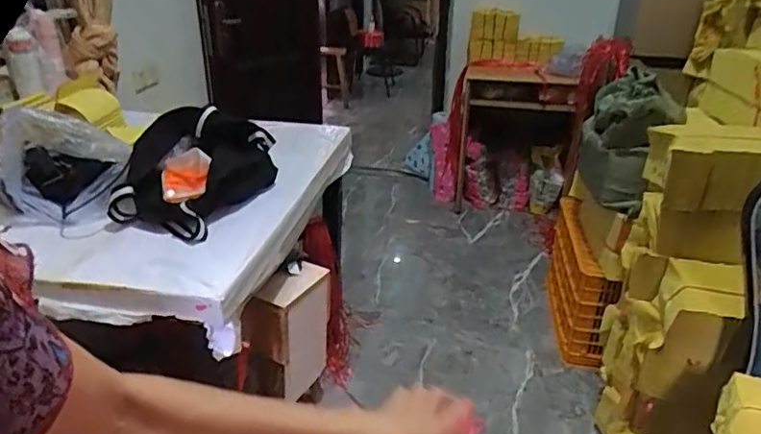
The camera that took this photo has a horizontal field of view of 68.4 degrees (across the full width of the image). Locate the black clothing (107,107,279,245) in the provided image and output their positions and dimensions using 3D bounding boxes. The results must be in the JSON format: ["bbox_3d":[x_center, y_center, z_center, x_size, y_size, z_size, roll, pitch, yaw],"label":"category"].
[{"bbox_3d":[-0.431,-0.126,1.303,0.263,0.174,0.369,10,30,18],"label":"black clothing"}]

